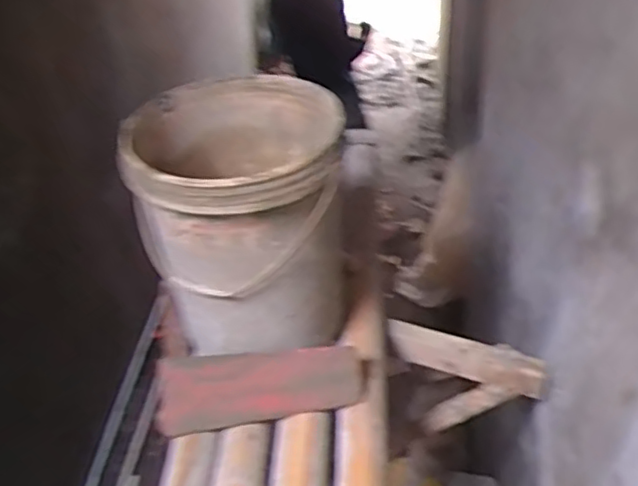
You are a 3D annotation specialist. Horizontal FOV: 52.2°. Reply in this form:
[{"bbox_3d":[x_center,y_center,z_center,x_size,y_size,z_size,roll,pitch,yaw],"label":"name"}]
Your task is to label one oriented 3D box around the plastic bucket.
[{"bbox_3d":[-0.113,-0.040,1.037,0.296,0.346,0.297,-4,38,3],"label":"plastic bucket"}]

